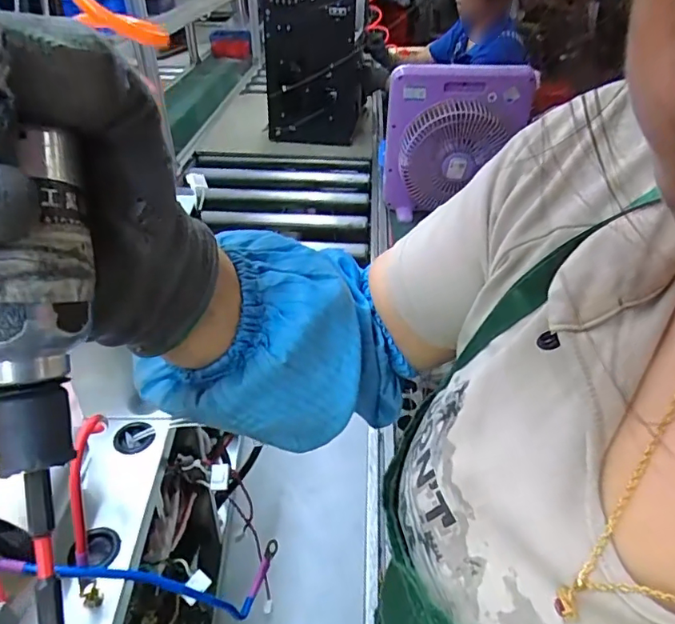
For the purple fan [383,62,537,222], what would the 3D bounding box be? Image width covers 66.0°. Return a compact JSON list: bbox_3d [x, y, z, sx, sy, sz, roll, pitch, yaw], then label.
[{"bbox_3d":[0.276,-0.392,1.207,0.319,0.335,0.092,0,37,0],"label":"purple fan"}]

